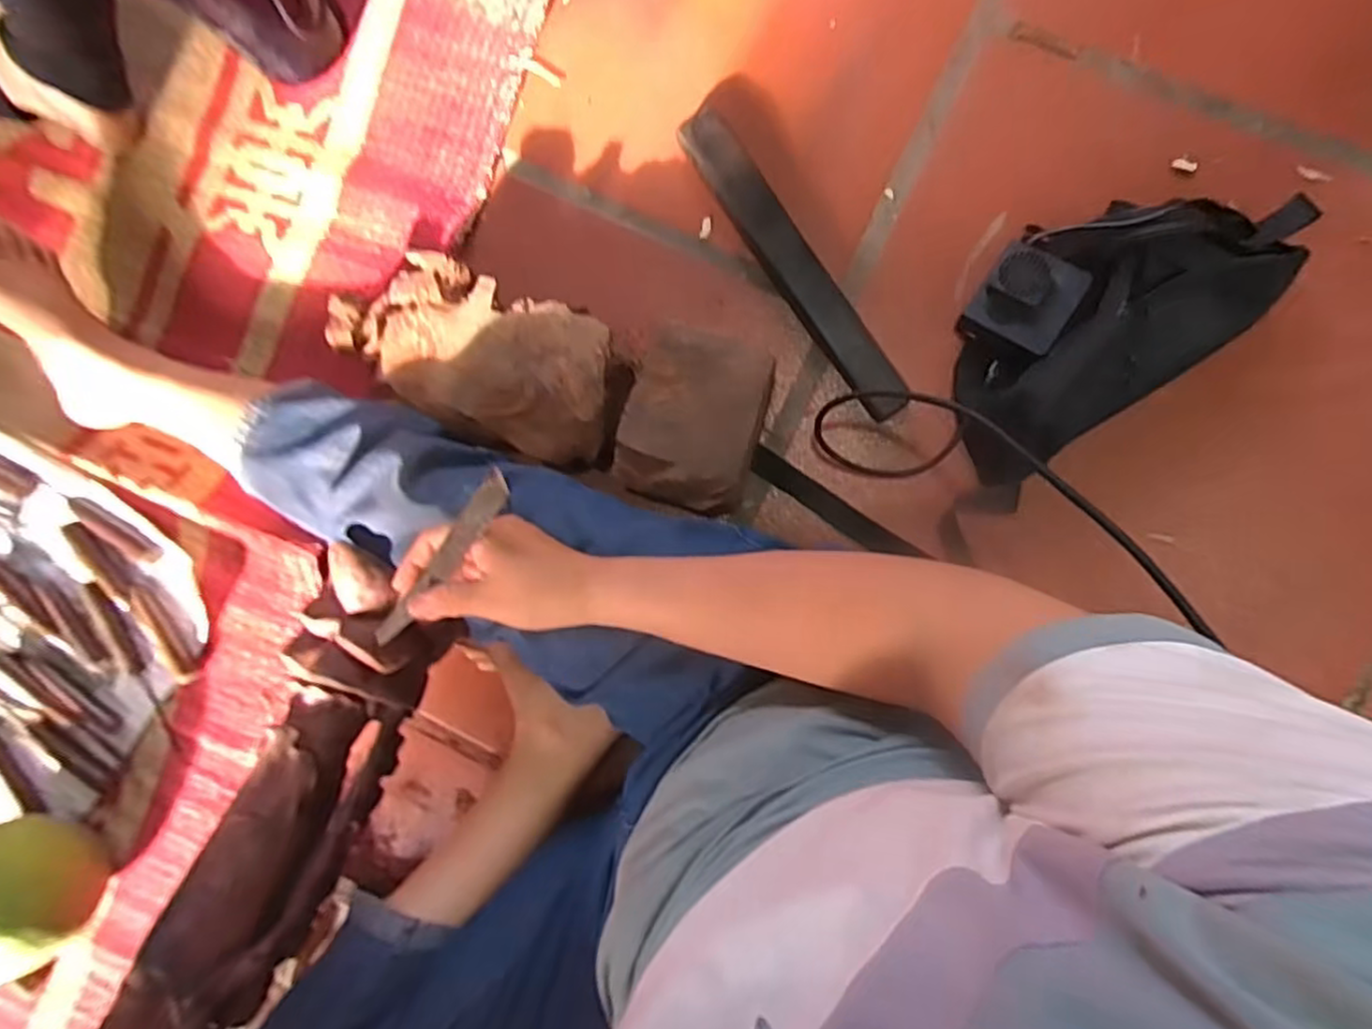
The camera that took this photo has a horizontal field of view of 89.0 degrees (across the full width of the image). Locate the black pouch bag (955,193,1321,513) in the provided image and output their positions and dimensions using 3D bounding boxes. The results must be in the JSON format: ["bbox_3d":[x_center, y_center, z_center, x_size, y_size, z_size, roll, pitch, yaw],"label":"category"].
[{"bbox_3d":[0.318,-0.153,0.554,0.303,0.069,0.155,-43,87,9],"label":"black pouch bag"}]

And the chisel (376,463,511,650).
[{"bbox_3d":[-0.159,0.034,0.448,0.020,0.011,0.173,46,119,3],"label":"chisel"}]

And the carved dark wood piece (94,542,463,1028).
[{"bbox_3d":[-0.300,0.241,0.505,0.087,0.134,0.415,20,73,7],"label":"carved dark wood piece"}]

